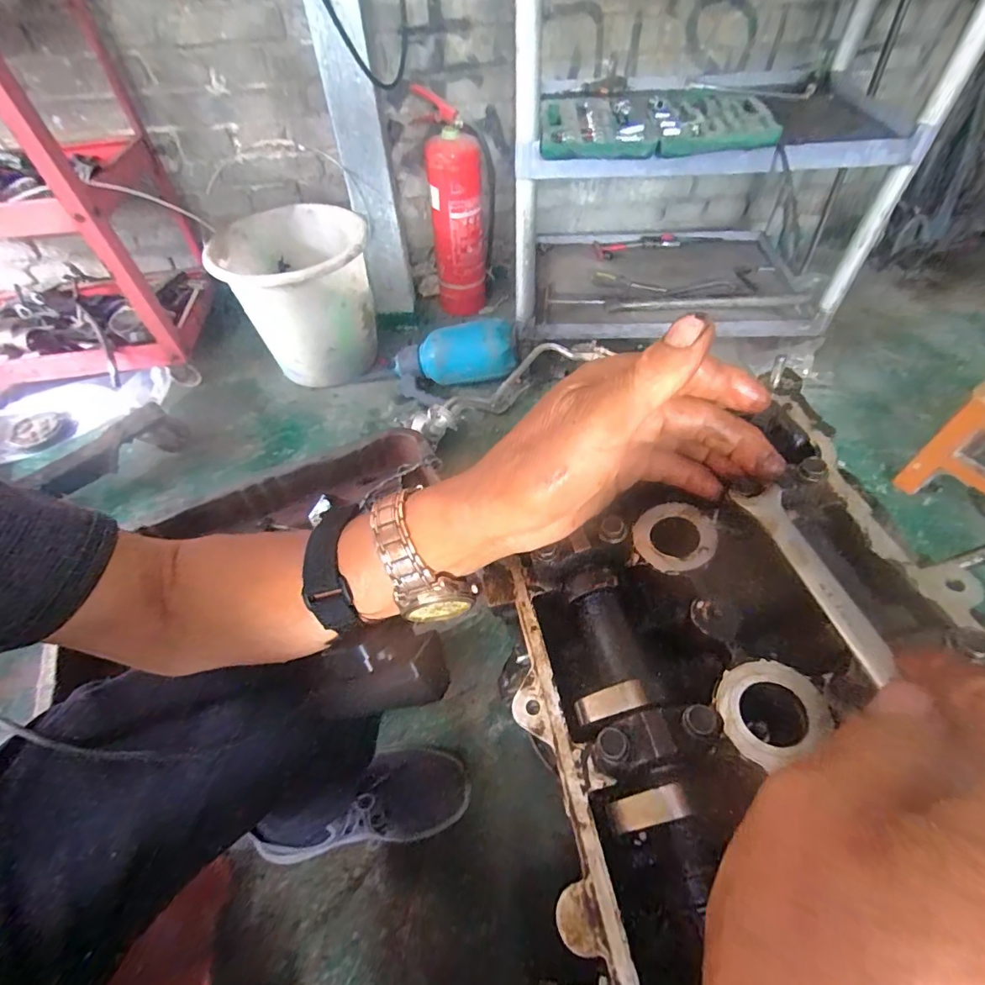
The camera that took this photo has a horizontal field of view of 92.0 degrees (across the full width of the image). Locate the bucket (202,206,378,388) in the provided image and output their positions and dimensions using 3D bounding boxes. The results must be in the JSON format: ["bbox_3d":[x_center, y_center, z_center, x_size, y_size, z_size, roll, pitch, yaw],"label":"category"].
[{"bbox_3d":[-0.439,-0.452,1.121,0.328,0.295,0.290,-8,51,-4],"label":"bucket"}]

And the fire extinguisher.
[{"bbox_3d":[-0.094,-0.674,1.202,0.139,0.475,0.117,0,51,3],"label":"fire extinguisher"}]

